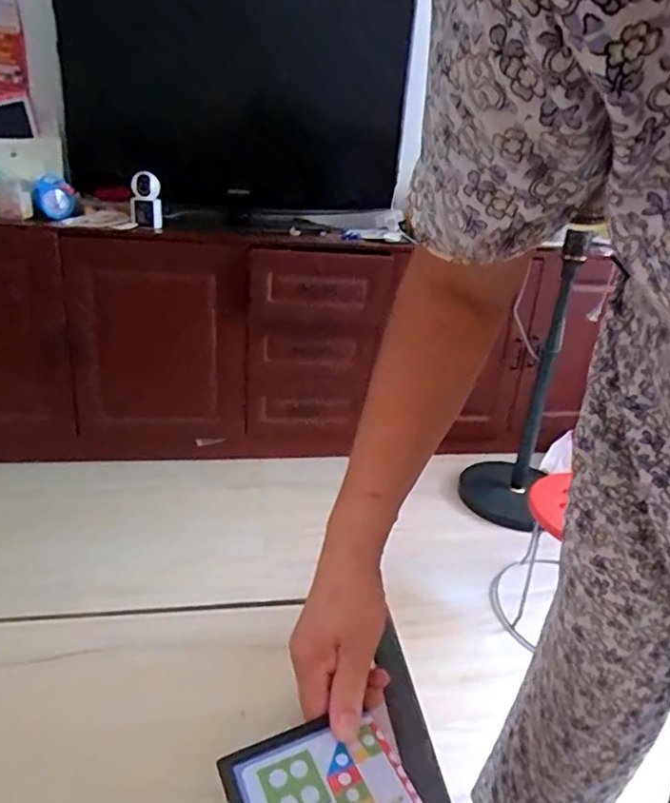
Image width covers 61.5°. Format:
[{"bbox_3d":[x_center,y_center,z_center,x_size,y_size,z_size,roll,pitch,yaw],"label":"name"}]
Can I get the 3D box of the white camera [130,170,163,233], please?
[{"bbox_3d":[-0.525,-0.547,1.573,0.084,0.164,0.058,0,24,-16],"label":"white camera"}]

